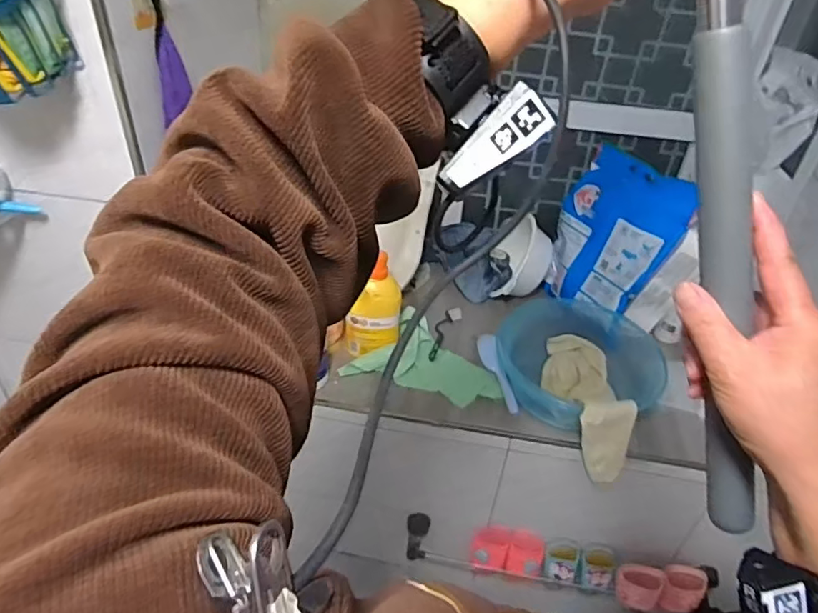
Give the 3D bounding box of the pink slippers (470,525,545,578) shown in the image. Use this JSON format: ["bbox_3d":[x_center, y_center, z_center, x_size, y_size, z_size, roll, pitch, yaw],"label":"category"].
[{"bbox_3d":[0.248,0.614,1.381,0.181,0.097,0.076,3,37,-2],"label":"pink slippers"}]

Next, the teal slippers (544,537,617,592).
[{"bbox_3d":[0.425,0.637,1.366,0.171,0.117,0.068,11,38,8],"label":"teal slippers"}]

